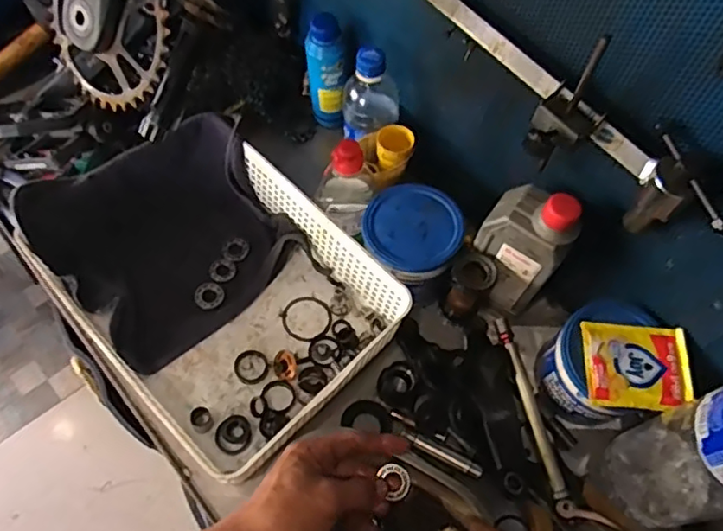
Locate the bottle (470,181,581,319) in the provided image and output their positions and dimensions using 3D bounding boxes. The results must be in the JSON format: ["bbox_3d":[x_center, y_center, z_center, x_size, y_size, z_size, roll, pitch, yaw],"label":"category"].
[{"bbox_3d":[0.157,-0.017,0.589,0.079,0.174,0.048,33,64,14],"label":"bottle"}]

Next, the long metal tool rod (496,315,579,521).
[{"bbox_3d":[0.170,0.148,0.591,0.015,0.014,0.195,-10,67,-9],"label":"long metal tool rod"}]

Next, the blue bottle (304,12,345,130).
[{"bbox_3d":[-0.042,-0.231,0.712,0.044,0.151,0.041,4,61,-2],"label":"blue bottle"}]

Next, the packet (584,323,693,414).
[{"bbox_3d":[0.254,0.092,0.543,0.097,0.007,0.078,4,61,-2],"label":"packet"}]

